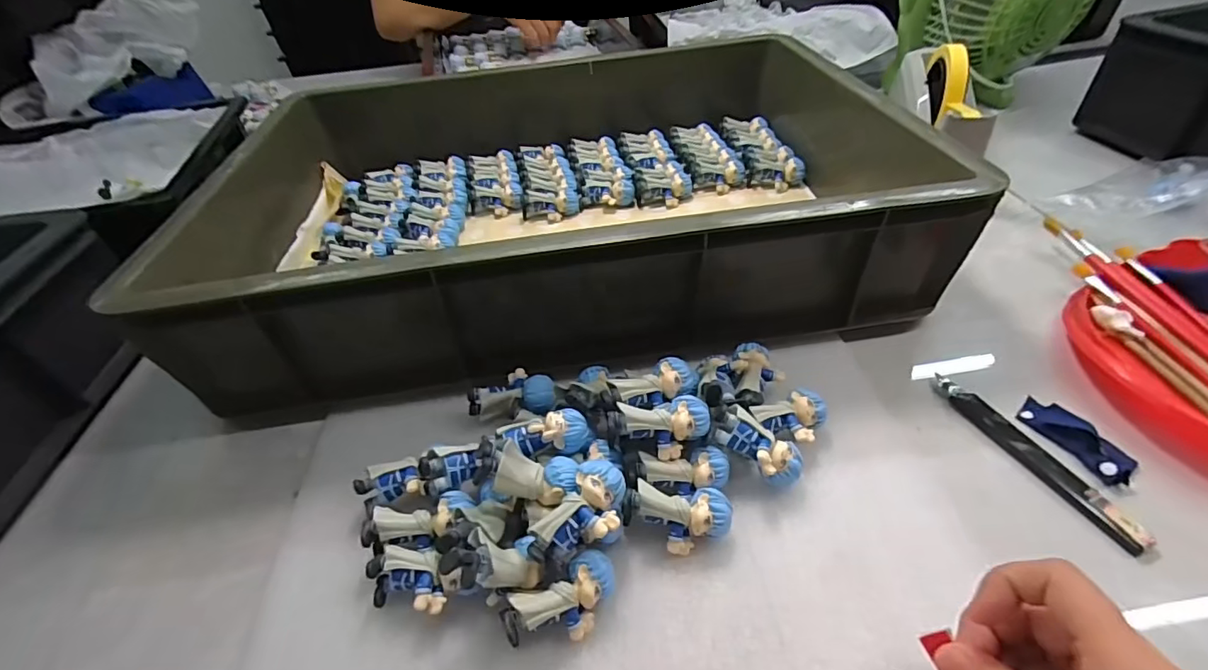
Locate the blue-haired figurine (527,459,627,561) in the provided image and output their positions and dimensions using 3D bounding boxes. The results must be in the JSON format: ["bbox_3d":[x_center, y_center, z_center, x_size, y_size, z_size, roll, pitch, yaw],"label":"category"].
[{"bbox_3d":[-0.011,0.097,0.282,0.033,0.020,0.059,24,51,28],"label":"blue-haired figurine"}]

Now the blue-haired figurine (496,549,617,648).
[{"bbox_3d":[-0.021,0.142,0.277,0.061,0.032,0.027,-26,48,-18],"label":"blue-haired figurine"}]

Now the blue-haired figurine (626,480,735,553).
[{"bbox_3d":[0.042,0.108,0.307,0.061,0.031,0.030,0,45,8],"label":"blue-haired figurine"}]

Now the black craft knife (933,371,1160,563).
[{"bbox_3d":[0.270,0.073,0.336,0.019,0.007,0.139,-21,46,-13],"label":"black craft knife"}]

